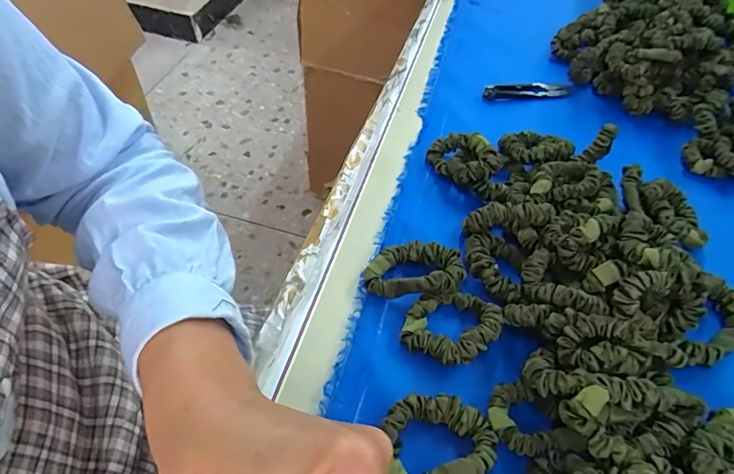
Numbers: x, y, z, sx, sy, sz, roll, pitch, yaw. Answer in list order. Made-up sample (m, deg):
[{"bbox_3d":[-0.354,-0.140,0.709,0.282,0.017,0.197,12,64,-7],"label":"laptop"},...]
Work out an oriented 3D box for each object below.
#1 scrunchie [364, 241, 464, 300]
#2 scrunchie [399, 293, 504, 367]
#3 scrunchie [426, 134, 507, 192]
[{"bbox_3d":[0.035,0.024,0.346,0.069,0.022,0.044,5,52,1],"label":"scrunchie"},{"bbox_3d":[0.058,0.059,0.322,0.057,0.022,0.055,1,52,-2],"label":"scrunchie"},{"bbox_3d":[0.085,-0.067,0.417,0.064,0.034,0.052,20,54,12],"label":"scrunchie"}]

